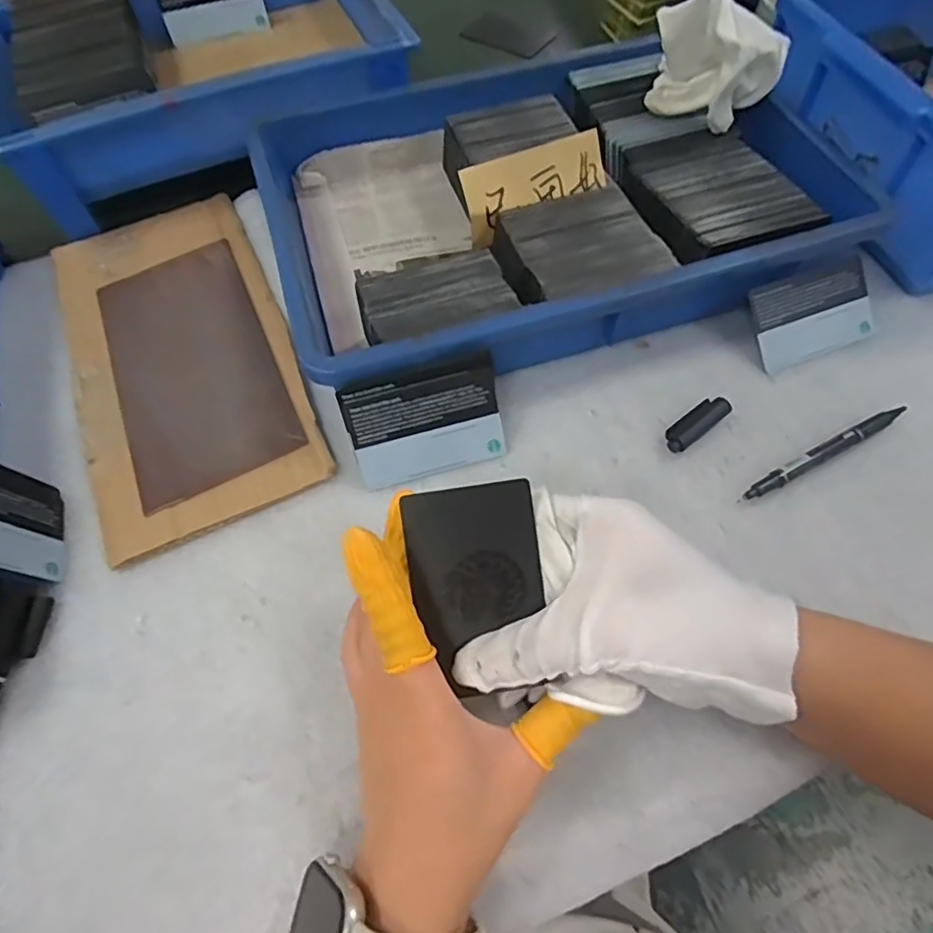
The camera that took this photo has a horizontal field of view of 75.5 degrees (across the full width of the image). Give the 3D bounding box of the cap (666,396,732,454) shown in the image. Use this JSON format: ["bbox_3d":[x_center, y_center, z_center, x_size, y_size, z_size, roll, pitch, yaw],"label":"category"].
[{"bbox_3d":[0.136,-0.026,0.357,0.045,0.011,0.017,-36,66,-17],"label":"cap"}]

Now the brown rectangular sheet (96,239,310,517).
[{"bbox_3d":[-0.181,-0.071,0.398,0.099,0.005,0.198,-23,64,-12],"label":"brown rectangular sheet"}]

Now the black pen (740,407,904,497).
[{"bbox_3d":[0.210,-0.008,0.352,0.118,0.012,0.010,-26,63,-12],"label":"black pen"}]

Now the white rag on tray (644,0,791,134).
[{"bbox_3d":[0.166,-0.275,0.410,0.089,0.068,0.051,30,66,16],"label":"white rag on tray"}]

